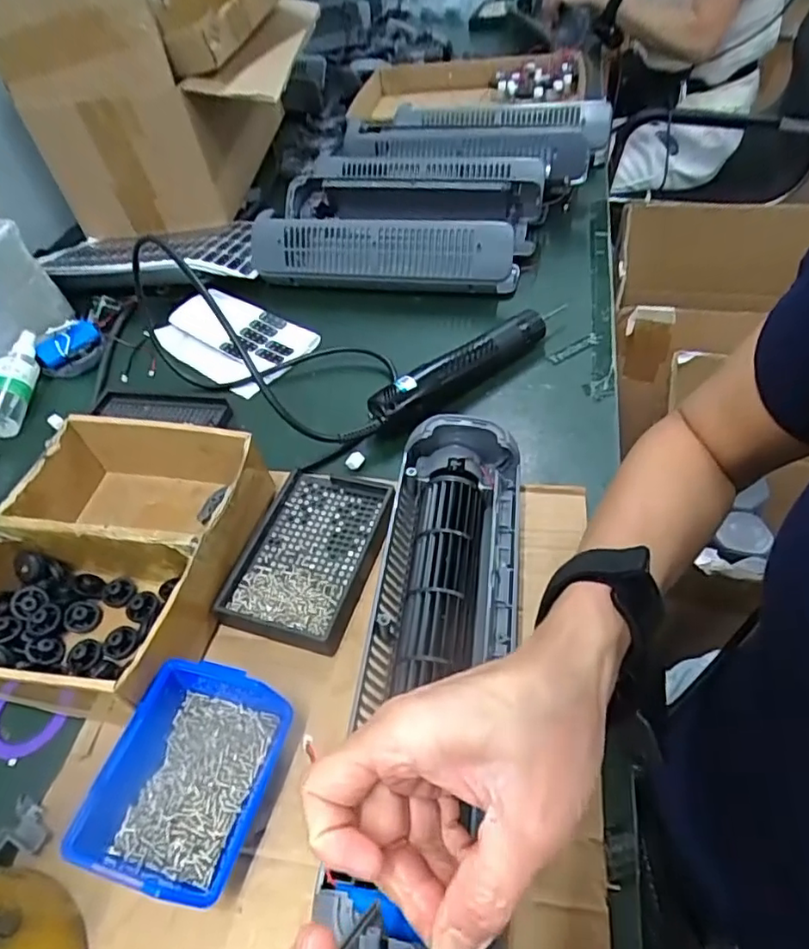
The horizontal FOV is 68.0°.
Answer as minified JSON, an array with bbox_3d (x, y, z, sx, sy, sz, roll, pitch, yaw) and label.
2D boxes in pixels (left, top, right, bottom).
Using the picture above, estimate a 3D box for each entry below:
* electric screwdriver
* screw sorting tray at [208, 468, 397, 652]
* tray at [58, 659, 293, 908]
[{"bbox_3d":[0.068,-0.108,0.576,0.233,0.037,0.032,-32,51,-19],"label":"electric screwdriver"},{"bbox_3d":[-0.070,0.059,0.457,0.092,0.029,0.140,9,51,17],"label":"screw sorting tray"},{"bbox_3d":[-0.123,0.172,0.344,0.088,0.046,0.112,9,51,18],"label":"tray"}]

